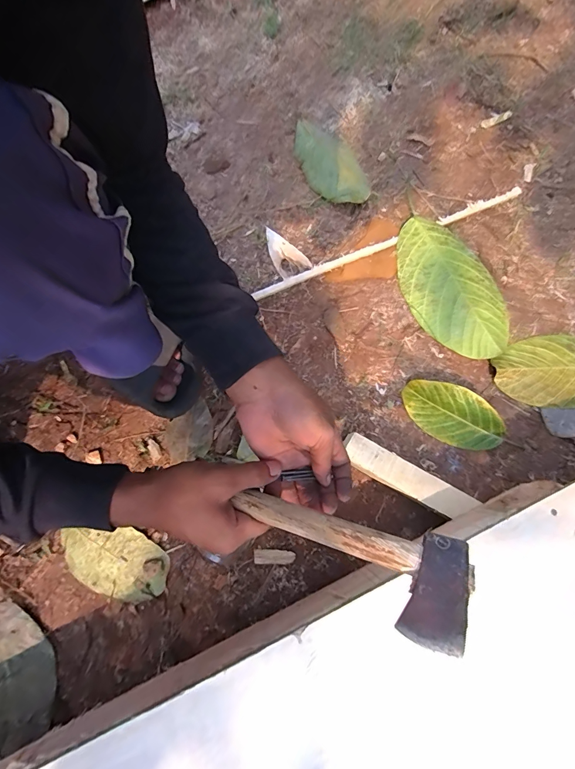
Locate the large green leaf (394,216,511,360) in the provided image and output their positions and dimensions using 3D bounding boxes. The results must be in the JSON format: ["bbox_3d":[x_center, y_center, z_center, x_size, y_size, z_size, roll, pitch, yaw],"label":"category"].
[{"bbox_3d":[0.246,-0.149,0.551,0.132,0.018,0.234,-24,79,-4],"label":"large green leaf"}]

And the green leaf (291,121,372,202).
[{"bbox_3d":[0.070,-0.365,0.601,0.085,0.026,0.178,-21,79,-4],"label":"green leaf"}]

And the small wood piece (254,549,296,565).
[{"bbox_3d":[-0.018,0.227,0.481,0.054,0.004,0.018,0,78,0],"label":"small wood piece"}]

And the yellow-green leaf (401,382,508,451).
[{"bbox_3d":[0.229,0.043,0.502,0.139,0.032,0.069,28,80,6],"label":"yellow-green leaf"}]

